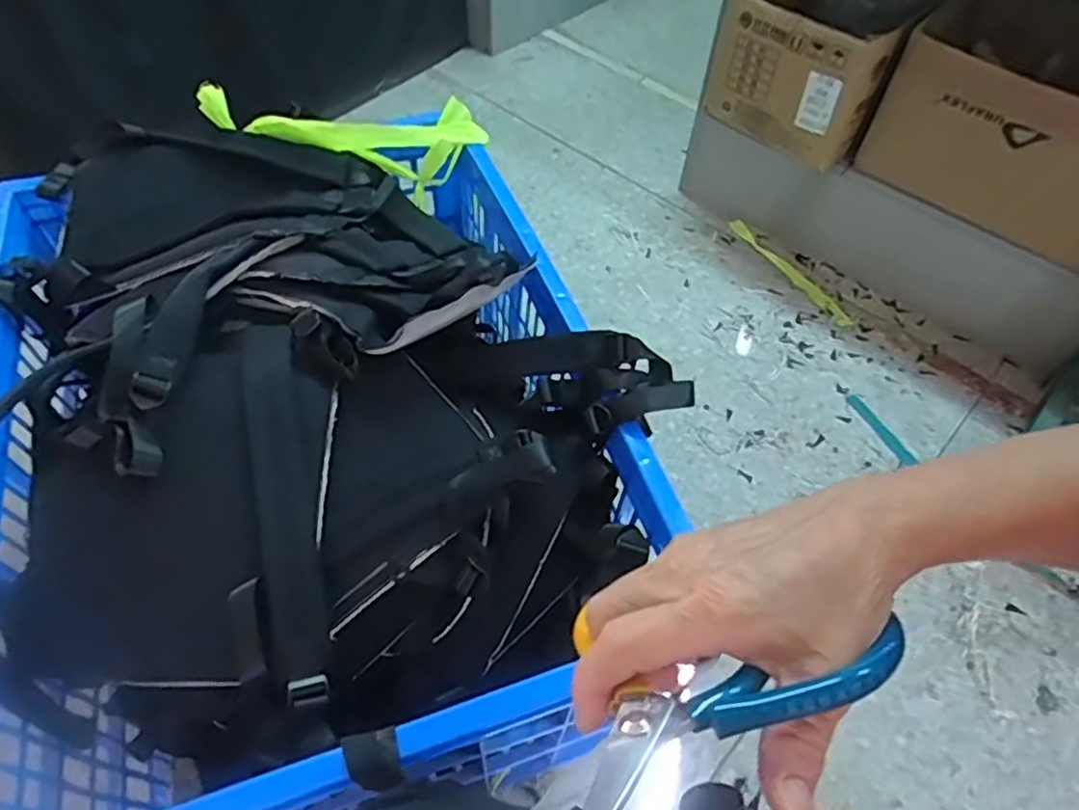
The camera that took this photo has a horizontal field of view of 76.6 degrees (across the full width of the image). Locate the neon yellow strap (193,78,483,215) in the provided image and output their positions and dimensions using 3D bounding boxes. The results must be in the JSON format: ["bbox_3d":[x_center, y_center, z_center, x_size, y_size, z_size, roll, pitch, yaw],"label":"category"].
[{"bbox_3d":[-0.268,-0.380,0.987,0.374,0.145,0.087,4,54,0],"label":"neon yellow strap"}]

